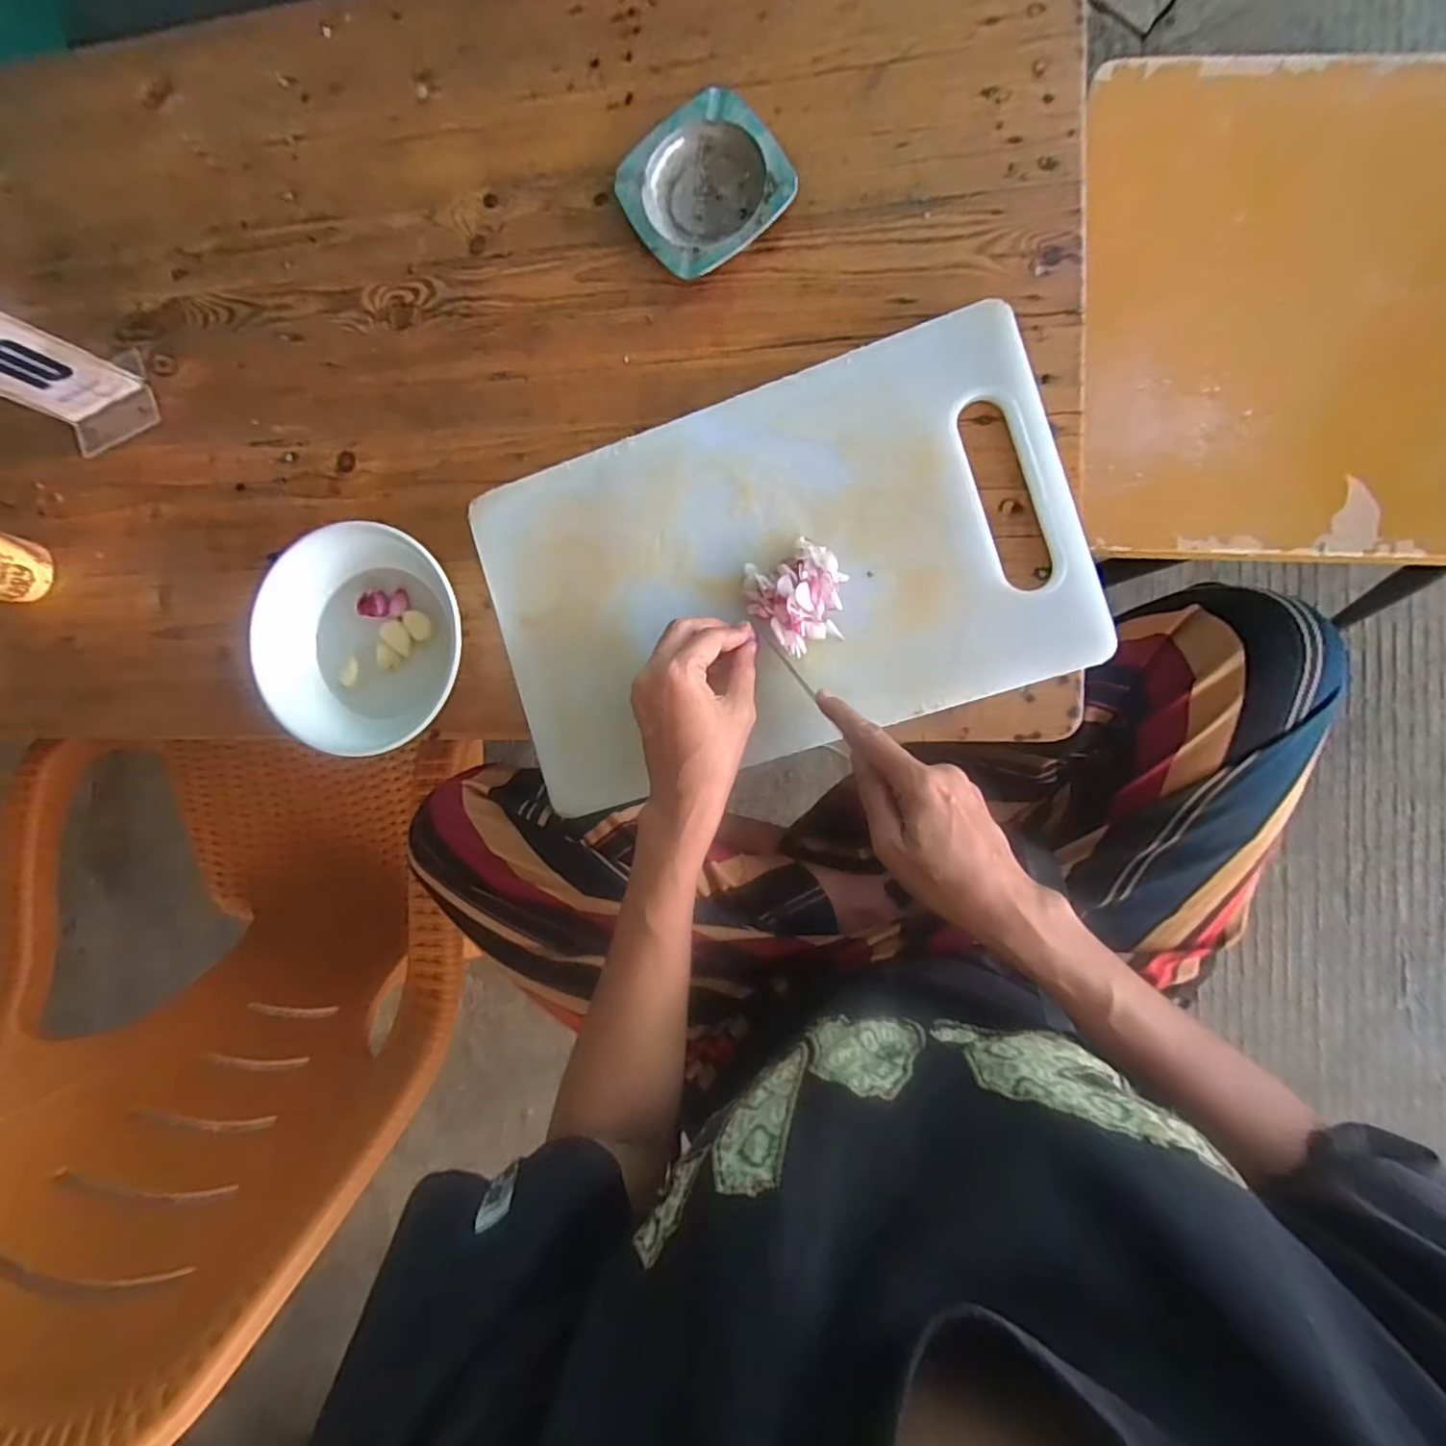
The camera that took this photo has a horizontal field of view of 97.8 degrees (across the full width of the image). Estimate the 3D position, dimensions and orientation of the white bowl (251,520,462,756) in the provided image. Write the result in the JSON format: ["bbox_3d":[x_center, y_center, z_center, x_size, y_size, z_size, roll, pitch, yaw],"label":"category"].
[{"bbox_3d":[-0.250,-0.059,0.463,0.150,0.062,0.153,0,91,9],"label":"white bowl"}]

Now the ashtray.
[{"bbox_3d":[-0.014,-0.370,0.438,0.103,0.016,0.104,-34,86,8],"label":"ashtray"}]

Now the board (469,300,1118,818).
[{"bbox_3d":[0.030,-0.105,0.435,0.388,0.011,0.248,-17,88,9],"label":"board"}]

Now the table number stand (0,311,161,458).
[{"bbox_3d":[-0.519,-0.262,0.472,0.076,0.122,0.049,-28,86,8],"label":"table number stand"}]

